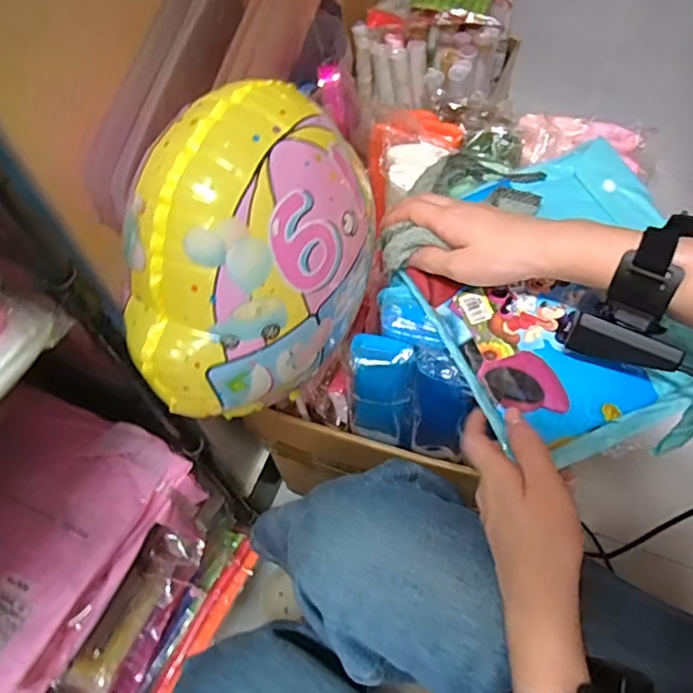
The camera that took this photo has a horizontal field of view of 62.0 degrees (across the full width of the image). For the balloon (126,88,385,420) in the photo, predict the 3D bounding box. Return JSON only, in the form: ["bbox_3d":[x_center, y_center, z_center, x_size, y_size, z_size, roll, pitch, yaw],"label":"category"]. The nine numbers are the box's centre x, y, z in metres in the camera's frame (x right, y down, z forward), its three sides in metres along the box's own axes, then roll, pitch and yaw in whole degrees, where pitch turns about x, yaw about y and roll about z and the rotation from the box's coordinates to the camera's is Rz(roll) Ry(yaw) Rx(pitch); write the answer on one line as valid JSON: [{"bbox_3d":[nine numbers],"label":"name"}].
[{"bbox_3d":[-0.056,-0.058,0.358,0.107,0.135,0.185,25,63,18],"label":"balloon"}]

